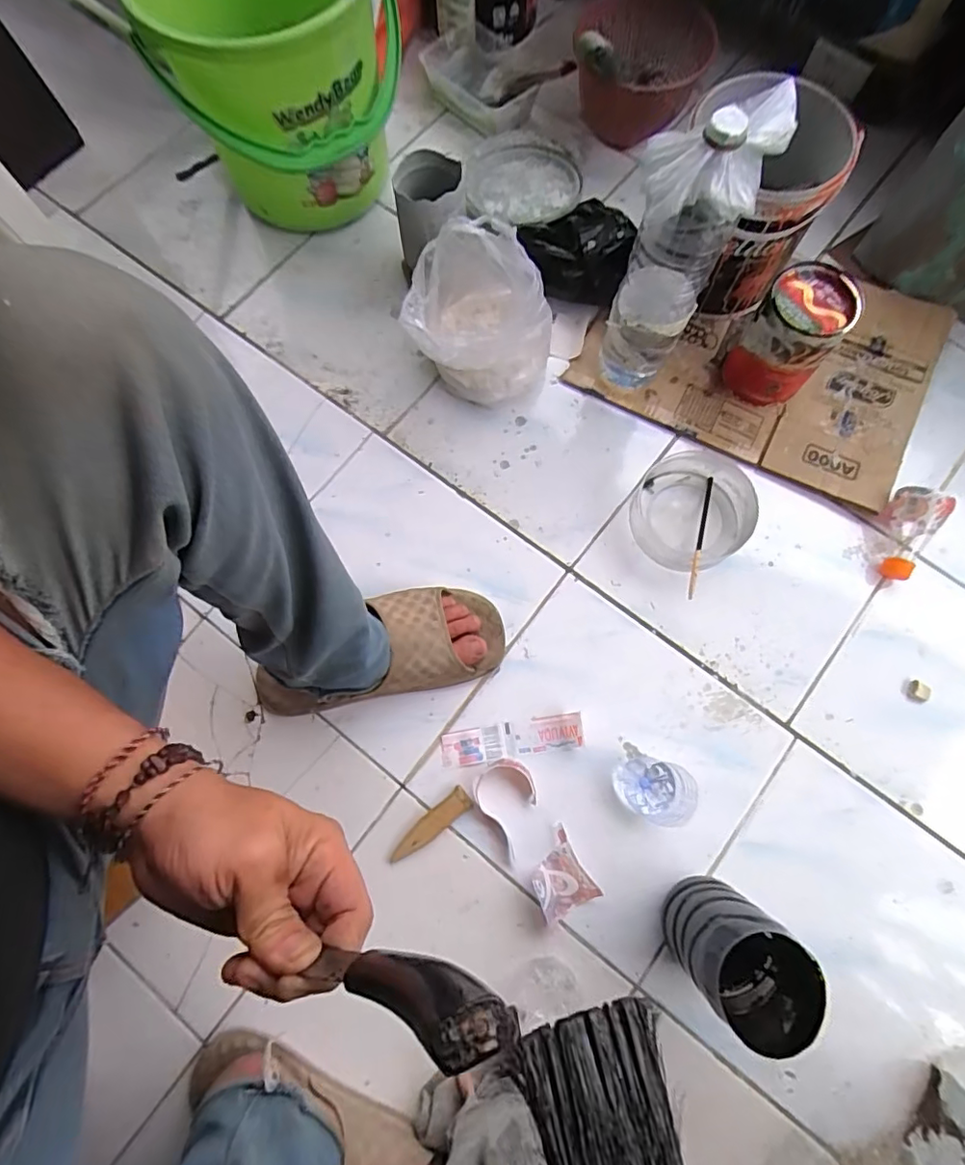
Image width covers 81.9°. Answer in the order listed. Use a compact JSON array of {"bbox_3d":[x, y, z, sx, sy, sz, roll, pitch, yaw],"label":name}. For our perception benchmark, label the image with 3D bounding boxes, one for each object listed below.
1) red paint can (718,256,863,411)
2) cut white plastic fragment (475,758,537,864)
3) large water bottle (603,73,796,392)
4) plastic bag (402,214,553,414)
[{"bbox_3d":[0.371,-0.300,0.682,0.098,0.128,0.118,28,75,7],"label":"red paint can"},{"bbox_3d":[0.032,0.227,0.571,0.062,0.008,0.088,-33,77,-9],"label":"cut white plastic fragment"},{"bbox_3d":[0.196,-0.328,0.598,0.102,0.308,0.122,24,75,6],"label":"large water bottle"},{"bbox_3d":[-0.001,-0.311,0.660,0.166,0.154,0.142,0,74,0],"label":"plastic bag"}]

